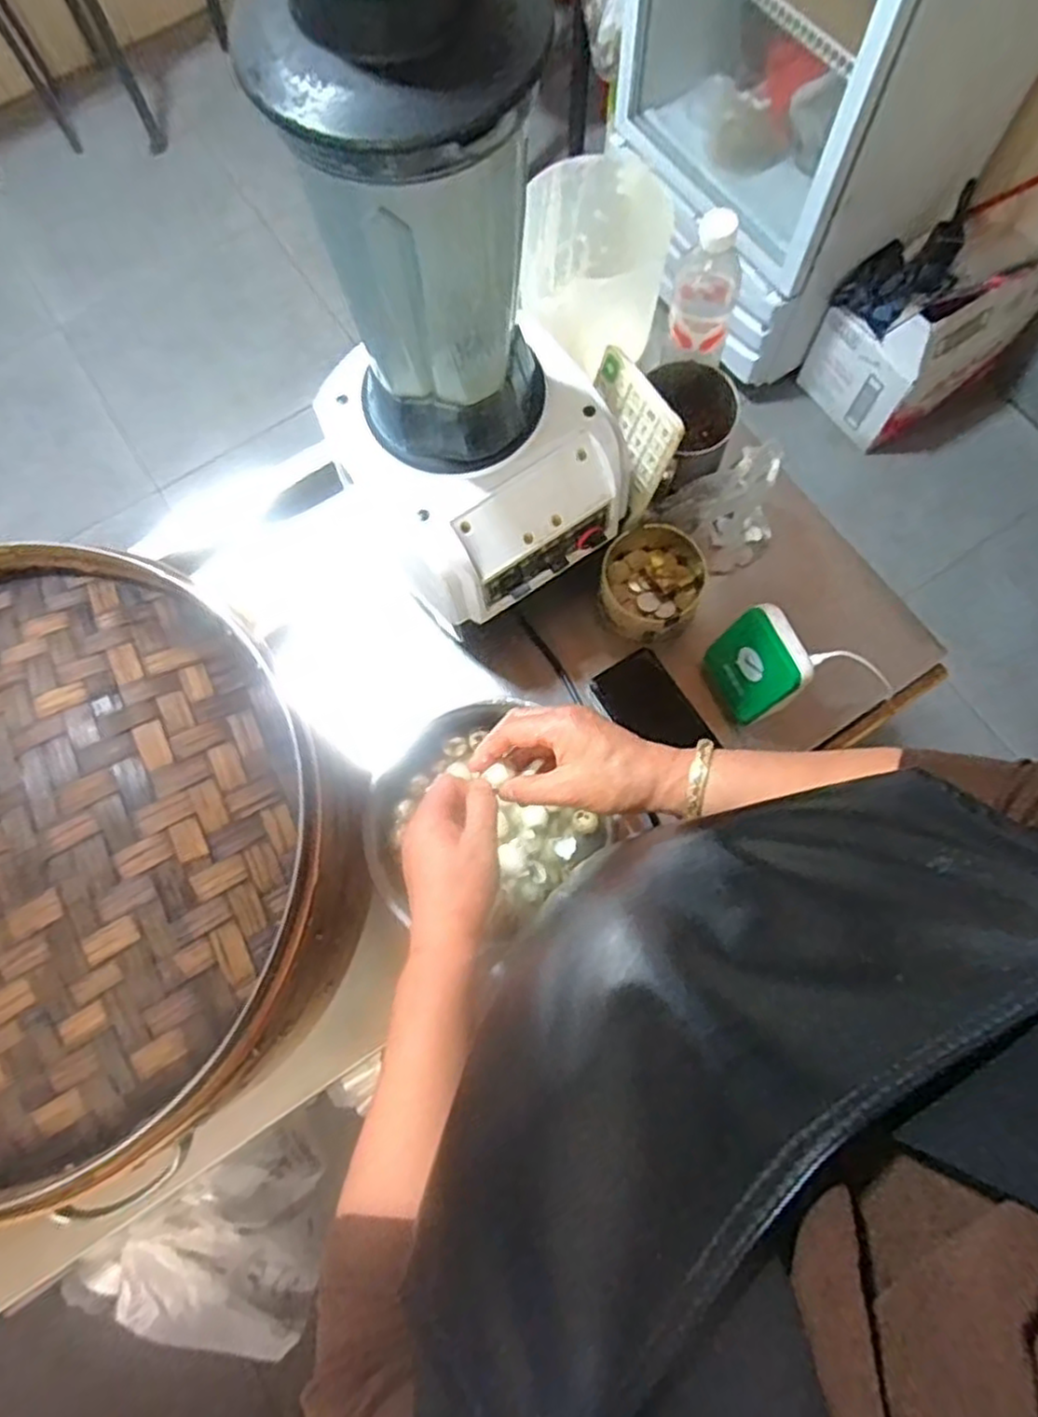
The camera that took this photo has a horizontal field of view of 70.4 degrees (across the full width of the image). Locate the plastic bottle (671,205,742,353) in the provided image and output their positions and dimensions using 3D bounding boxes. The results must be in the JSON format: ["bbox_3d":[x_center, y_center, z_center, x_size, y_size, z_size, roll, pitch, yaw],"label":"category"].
[{"bbox_3d":[0.190,-0.431,0.735,0.065,0.132,0.063,12,75,6],"label":"plastic bottle"}]

